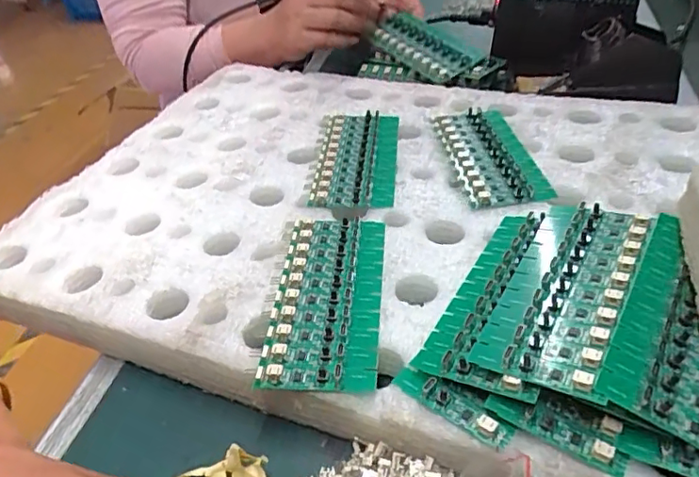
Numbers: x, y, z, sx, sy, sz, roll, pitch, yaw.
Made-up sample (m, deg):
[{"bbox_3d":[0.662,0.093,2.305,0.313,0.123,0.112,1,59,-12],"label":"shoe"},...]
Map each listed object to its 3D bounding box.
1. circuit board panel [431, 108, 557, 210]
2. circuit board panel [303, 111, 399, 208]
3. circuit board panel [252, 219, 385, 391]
[{"bbox_3d":[0.111,-0.068,0.449,0.062,0.011,0.134,-8,39,-2],"label":"circuit board panel"},{"bbox_3d":[0.004,-0.068,0.460,0.067,0.008,0.134,-1,39,7],"label":"circuit board panel"},{"bbox_3d":[-0.012,0.031,0.339,0.062,0.007,0.136,0,39,8],"label":"circuit board panel"}]

